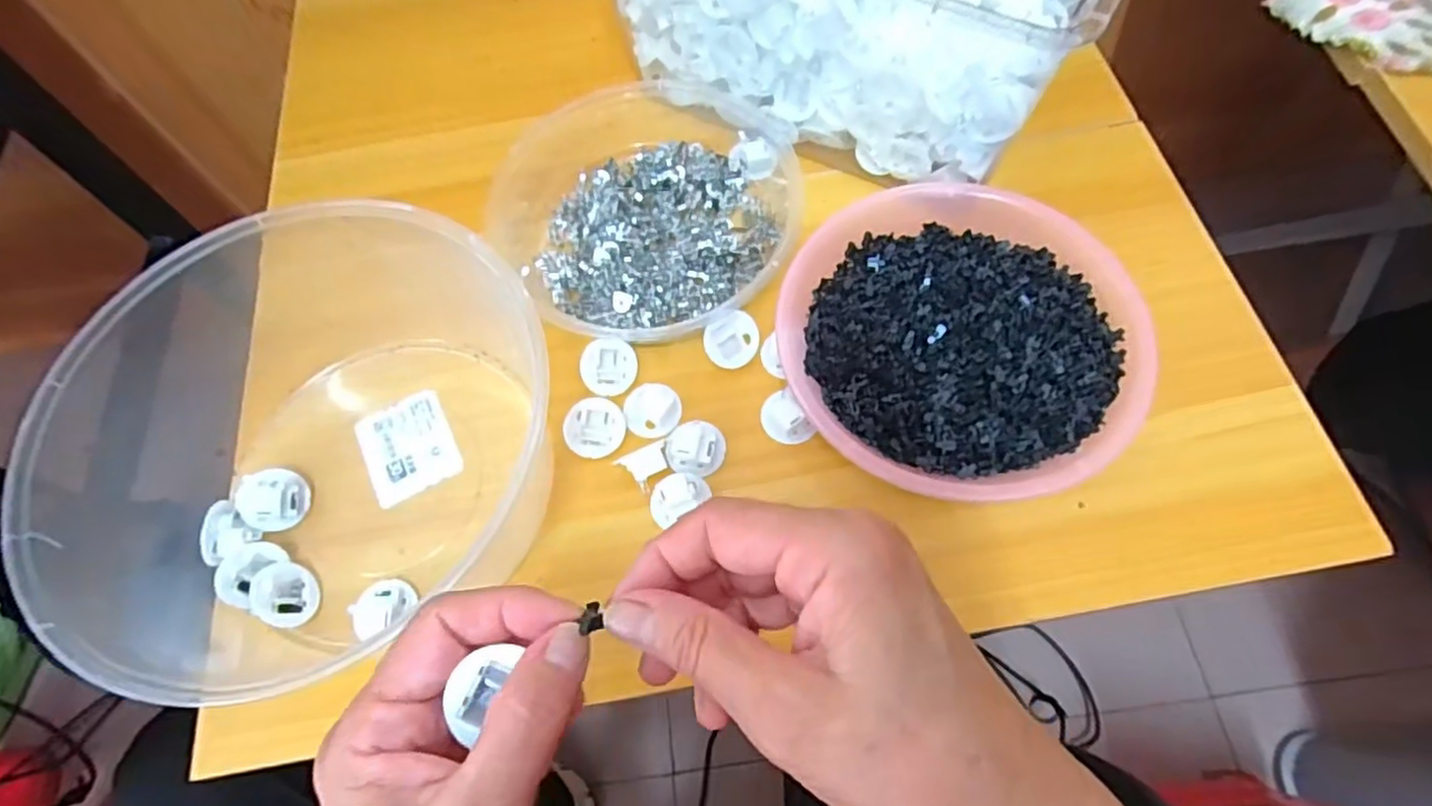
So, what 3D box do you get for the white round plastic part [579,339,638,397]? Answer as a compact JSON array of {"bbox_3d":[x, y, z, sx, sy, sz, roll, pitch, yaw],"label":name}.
[{"bbox_3d":[-0.061,-0.021,0.400,0.035,0.020,0.027,-43,71,-14],"label":"white round plastic part"}]

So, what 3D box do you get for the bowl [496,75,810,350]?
[{"bbox_3d":[-0.043,-0.127,0.443,0.201,0.055,0.191,-1,67,3],"label":"bowl"}]

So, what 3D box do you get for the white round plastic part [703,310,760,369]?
[{"bbox_3d":[0.010,-0.036,0.396,0.032,0.010,0.032,-2,97,-16],"label":"white round plastic part"}]

